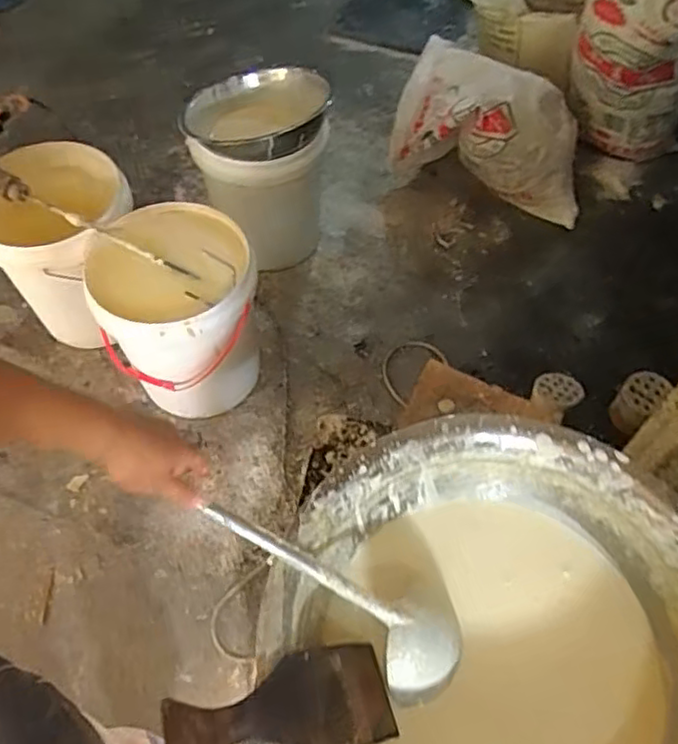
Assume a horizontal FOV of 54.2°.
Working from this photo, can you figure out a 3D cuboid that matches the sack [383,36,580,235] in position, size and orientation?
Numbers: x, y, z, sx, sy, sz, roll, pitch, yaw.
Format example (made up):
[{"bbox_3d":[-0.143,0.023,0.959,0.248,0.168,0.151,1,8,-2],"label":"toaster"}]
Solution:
[{"bbox_3d":[0.395,-0.619,1.714,0.528,0.282,0.246,19,61,11],"label":"sack"}]

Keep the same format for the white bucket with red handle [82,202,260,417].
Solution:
[{"bbox_3d":[-0.310,-0.106,1.347,0.286,0.389,0.286,0,59,0],"label":"white bucket with red handle"}]

